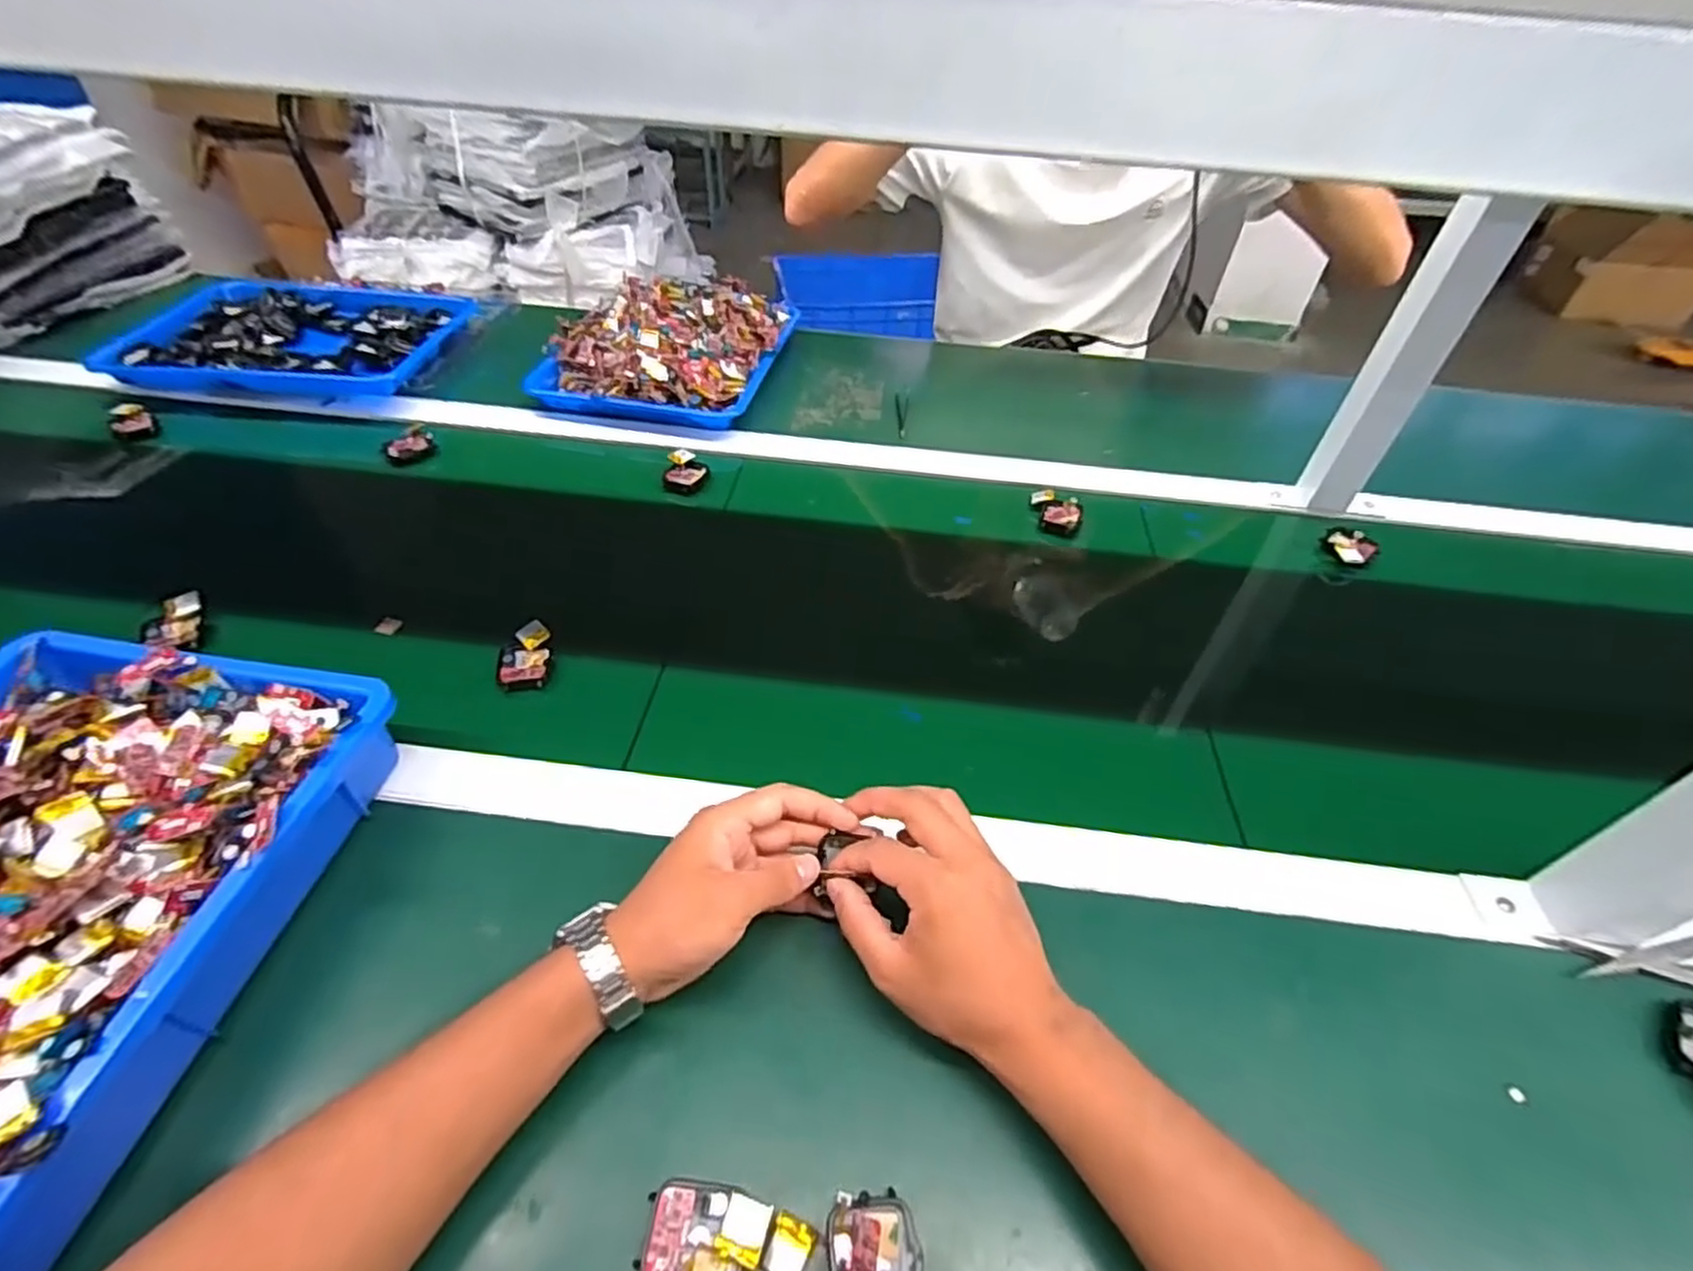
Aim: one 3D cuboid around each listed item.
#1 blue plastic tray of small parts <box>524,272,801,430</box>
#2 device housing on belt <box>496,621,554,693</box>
[{"bbox_3d":[-0.204,-0.353,0.875,0.243,0.073,0.294,12,46,9],"label":"blue plastic tray of small parts"},{"bbox_3d":[-0.240,0.016,0.542,0.036,0.019,0.053,-10,47,-12],"label":"device housing on belt"}]

